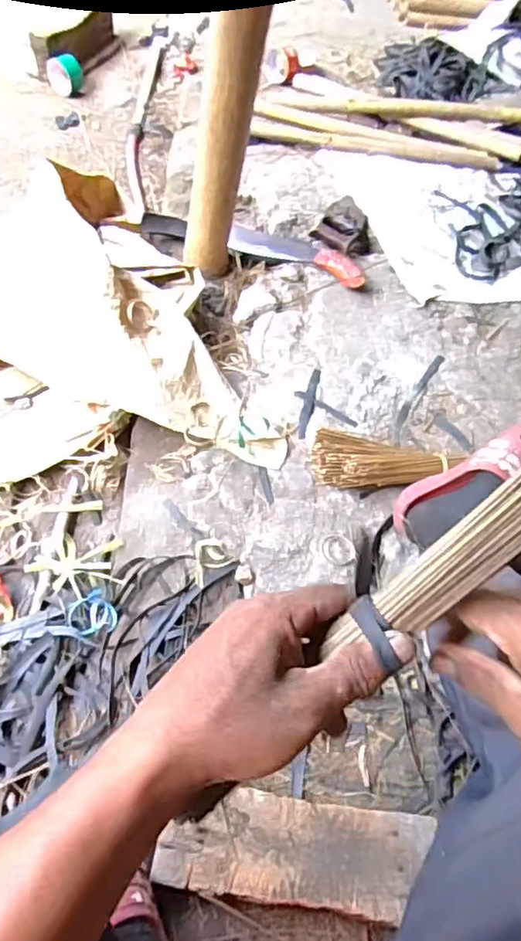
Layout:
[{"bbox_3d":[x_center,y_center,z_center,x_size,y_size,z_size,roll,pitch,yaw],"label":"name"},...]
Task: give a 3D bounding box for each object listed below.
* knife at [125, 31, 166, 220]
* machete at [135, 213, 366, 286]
[{"bbox_3d":[-0.287,-0.873,1.467,0.058,0.033,0.685,4,60,-9],"label":"knife"},{"bbox_3d":[-0.011,-0.452,1.172,0.456,0.039,0.104,19,63,8],"label":"machete"}]

